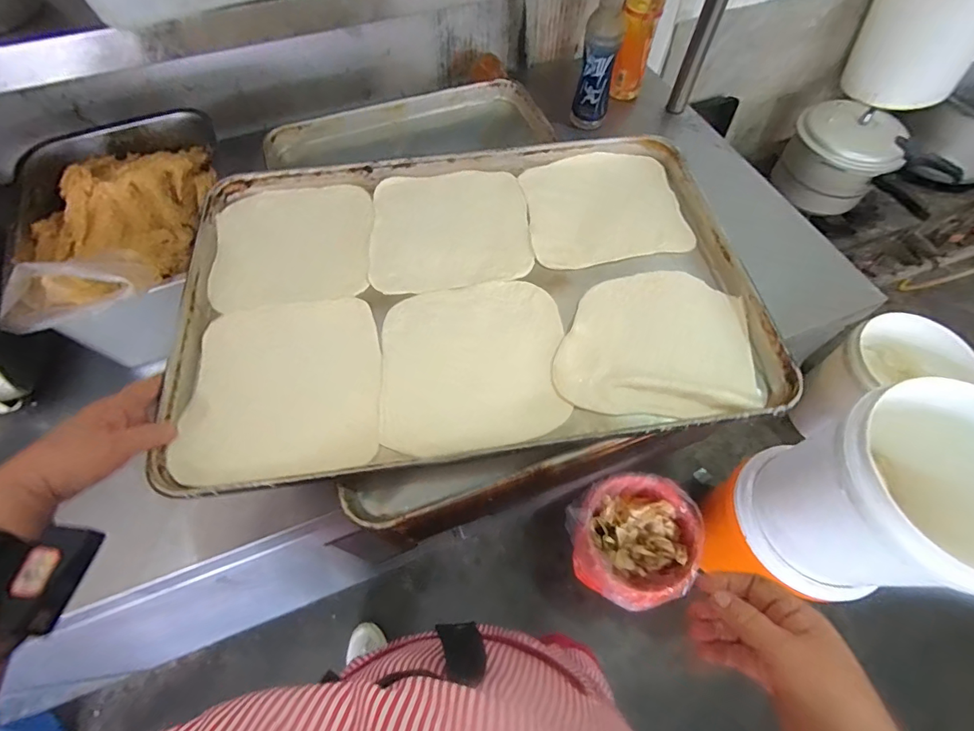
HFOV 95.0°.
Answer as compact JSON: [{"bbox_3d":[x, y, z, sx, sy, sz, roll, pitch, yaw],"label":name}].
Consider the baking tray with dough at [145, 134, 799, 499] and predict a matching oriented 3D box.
[{"bbox_3d":[-0.024,-0.090,0.502,0.589,0.036,0.404,-8,61,-4],"label":"baking tray with dough"}]

